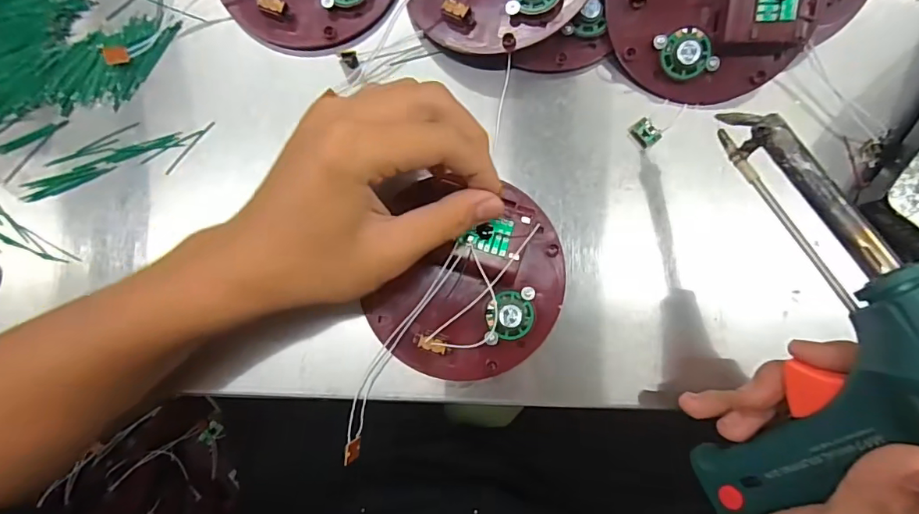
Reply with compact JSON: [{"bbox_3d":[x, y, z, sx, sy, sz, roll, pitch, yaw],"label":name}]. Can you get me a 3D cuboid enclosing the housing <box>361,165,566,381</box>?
[{"bbox_3d":[0.004,0.013,0.289,0.113,0.029,0.115,0,84,2],"label":"housing"}]

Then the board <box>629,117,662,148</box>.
[{"bbox_3d":[0.115,-0.076,0.302,0.013,0.009,0.017,-39,86,-2],"label":"board"}]

